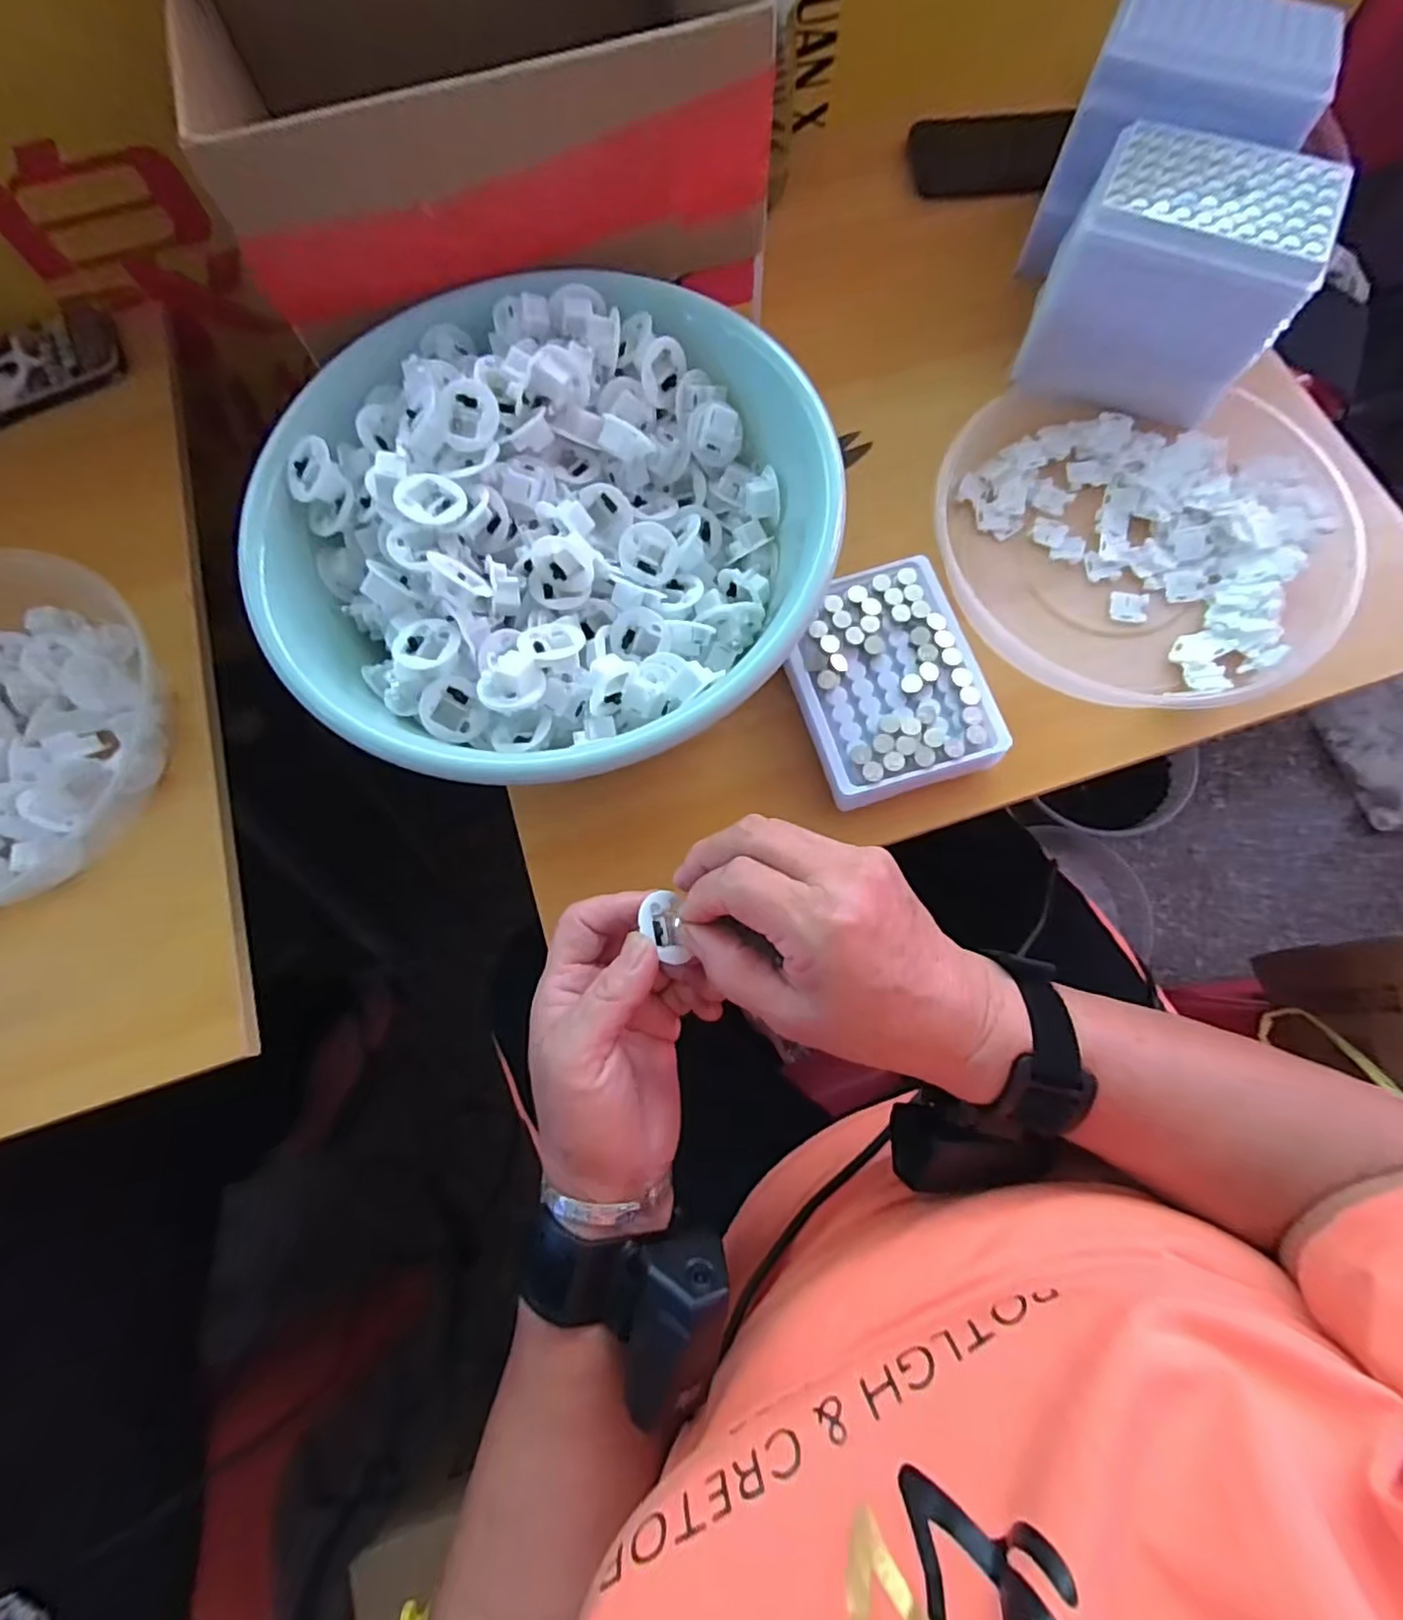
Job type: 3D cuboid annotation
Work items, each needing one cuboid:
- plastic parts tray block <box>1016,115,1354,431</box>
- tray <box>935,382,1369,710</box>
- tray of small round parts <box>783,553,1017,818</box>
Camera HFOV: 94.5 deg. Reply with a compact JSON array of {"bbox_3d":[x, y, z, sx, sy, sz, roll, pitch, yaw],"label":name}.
[{"bbox_3d":[0.305,-0.348,0.432,0.140,0.105,0.111,20,75,7],"label":"plastic parts tray block"},{"bbox_3d":[0.285,-0.181,0.431,0.259,0.039,0.235,9,74,4],"label":"tray"},{"bbox_3d":[0.112,-0.077,0.404,0.107,0.036,0.139,-17,74,-3],"label":"tray of small round parts"}]

